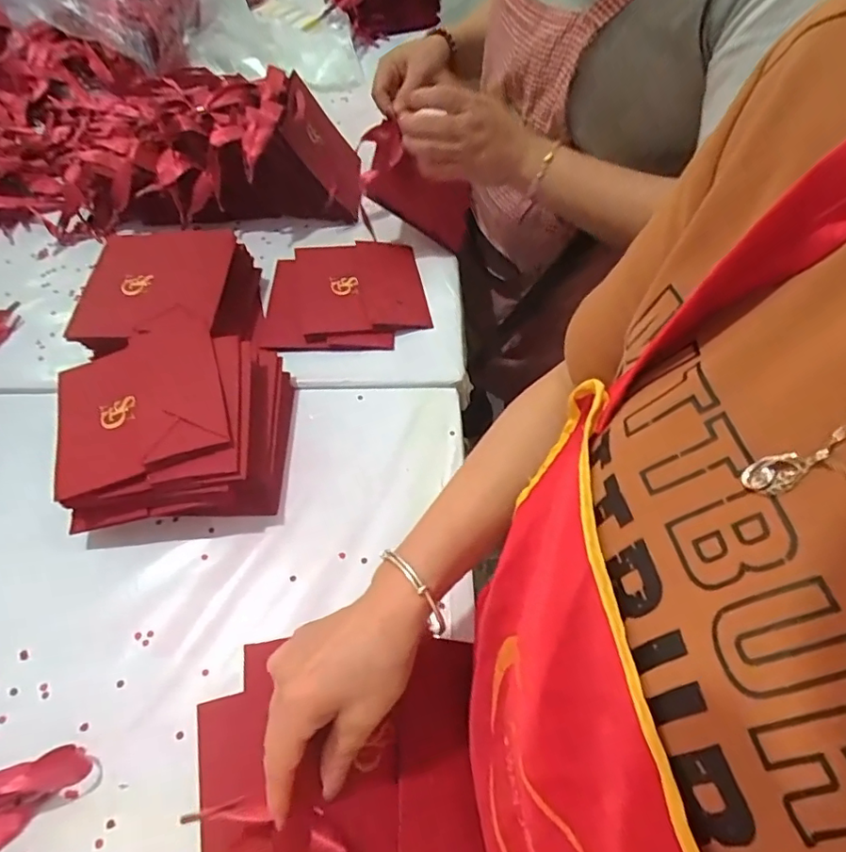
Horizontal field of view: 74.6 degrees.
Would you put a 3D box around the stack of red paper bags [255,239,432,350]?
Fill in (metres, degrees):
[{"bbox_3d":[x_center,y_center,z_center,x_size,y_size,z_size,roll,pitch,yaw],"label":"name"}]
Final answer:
[{"bbox_3d":[-0.087,-0.147,0.612,0.171,0.020,0.154,-5,55,-3],"label":"stack of red paper bags"}]

